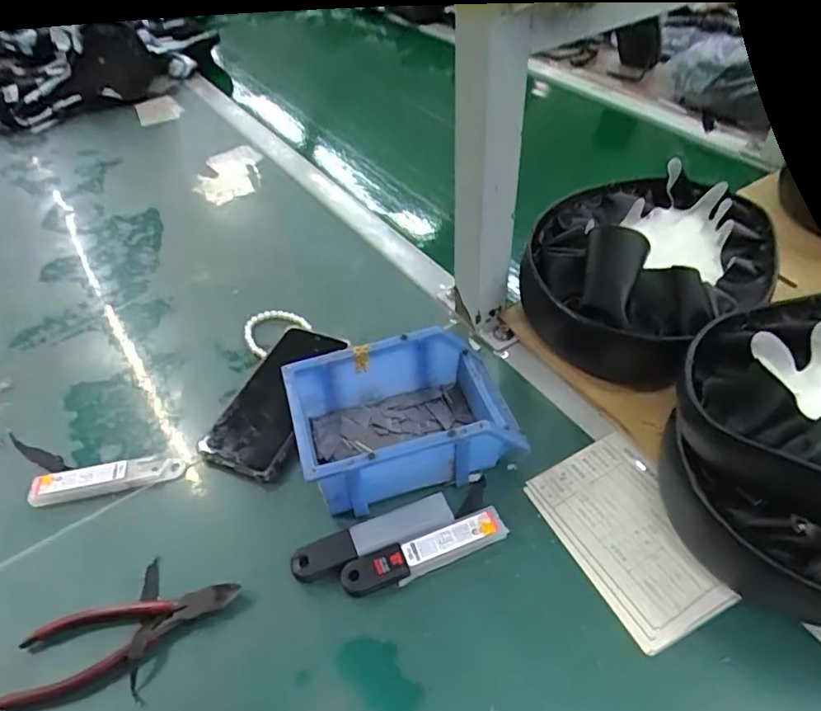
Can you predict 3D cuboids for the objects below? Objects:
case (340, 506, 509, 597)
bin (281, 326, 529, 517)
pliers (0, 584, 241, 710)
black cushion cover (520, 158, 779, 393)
[{"bbox_3d":[0.012,0.150,0.439,0.128,0.012,0.027,-18,48,-12],"label":"case"},{"bbox_3d":[-0.006,0.052,0.492,0.174,0.075,0.117,-15,48,-9],"label":"bin"},{"bbox_3d":[-0.203,0.200,0.412,0.156,0.016,0.046,-16,48,-10],"label":"pliers"},{"bbox_3d":[0.248,-0.091,0.589,0.264,0.102,0.211,-36,54,-26],"label":"black cushion cover"}]

